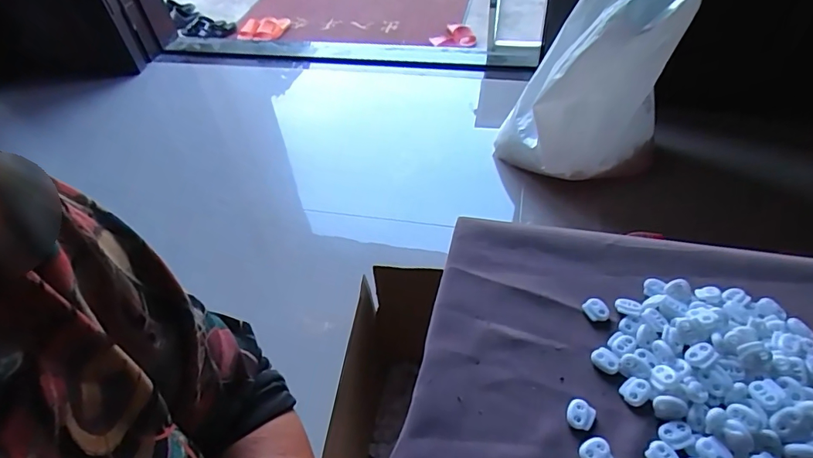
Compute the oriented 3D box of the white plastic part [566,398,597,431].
[{"bbox_3d":[0.131,0.139,0.353,0.019,0.004,0.021,22,53,24],"label":"white plastic part"}]

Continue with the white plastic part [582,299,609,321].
[{"bbox_3d":[0.165,0.070,0.409,0.017,0.007,0.021,-23,49,-14],"label":"white plastic part"}]

